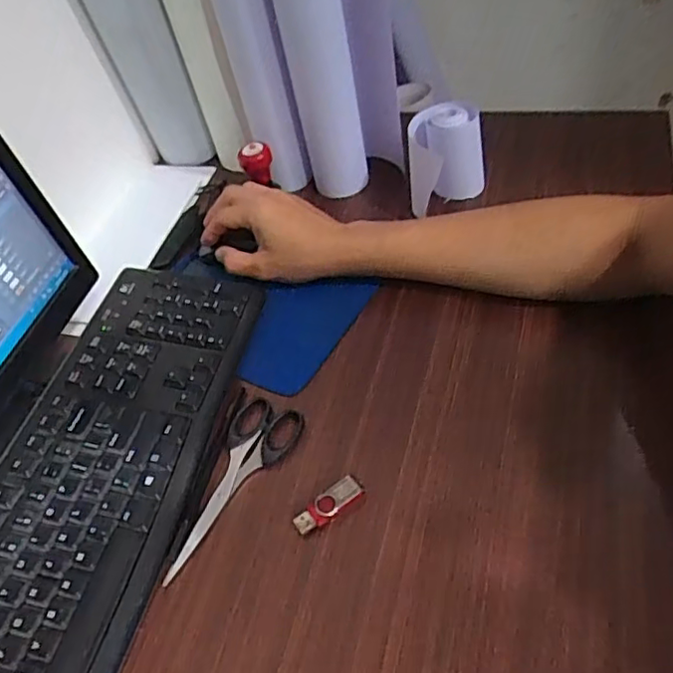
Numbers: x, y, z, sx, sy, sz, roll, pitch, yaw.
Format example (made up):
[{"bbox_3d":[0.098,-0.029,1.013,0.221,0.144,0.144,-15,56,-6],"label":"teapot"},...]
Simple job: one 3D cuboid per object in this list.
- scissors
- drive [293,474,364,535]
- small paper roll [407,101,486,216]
[{"bbox_3d":[-0.080,0.112,0.462,0.053,0.005,0.153,19,55,19],"label":"scissors"},{"bbox_3d":[-0.006,0.119,0.435,0.051,0.012,0.019,-34,56,-21],"label":"drive"},{"bbox_3d":[0.109,-0.169,0.610,0.074,0.098,0.069,-2,51,3],"label":"small paper roll"}]

